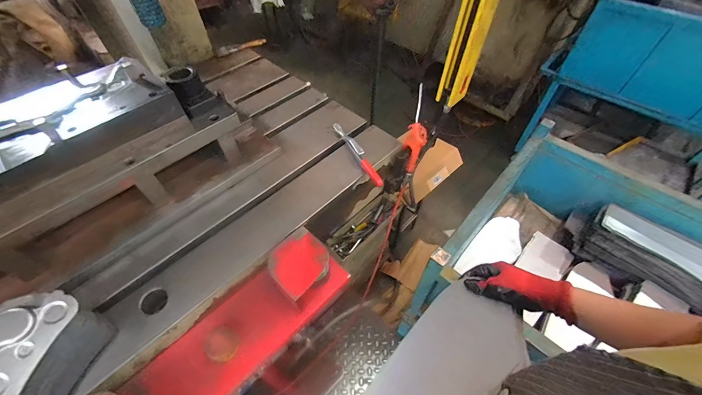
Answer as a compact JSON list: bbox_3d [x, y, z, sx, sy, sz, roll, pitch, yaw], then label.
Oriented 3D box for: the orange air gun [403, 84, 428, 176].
[{"bbox_3d":[0.183,-0.177,0.828,0.055,0.248,0.034,5,30,4],"label":"orange air gun"}]

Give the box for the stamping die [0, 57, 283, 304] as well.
[{"bbox_3d":[-0.550,-0.036,0.609,0.769,0.230,0.266,-38,61,-25],"label":"stamping die"}]

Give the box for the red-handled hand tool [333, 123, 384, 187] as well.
[{"bbox_3d":[0.016,-0.126,0.797,0.019,0.038,0.249,-23,55,-16],"label":"red-handled hand tool"}]

